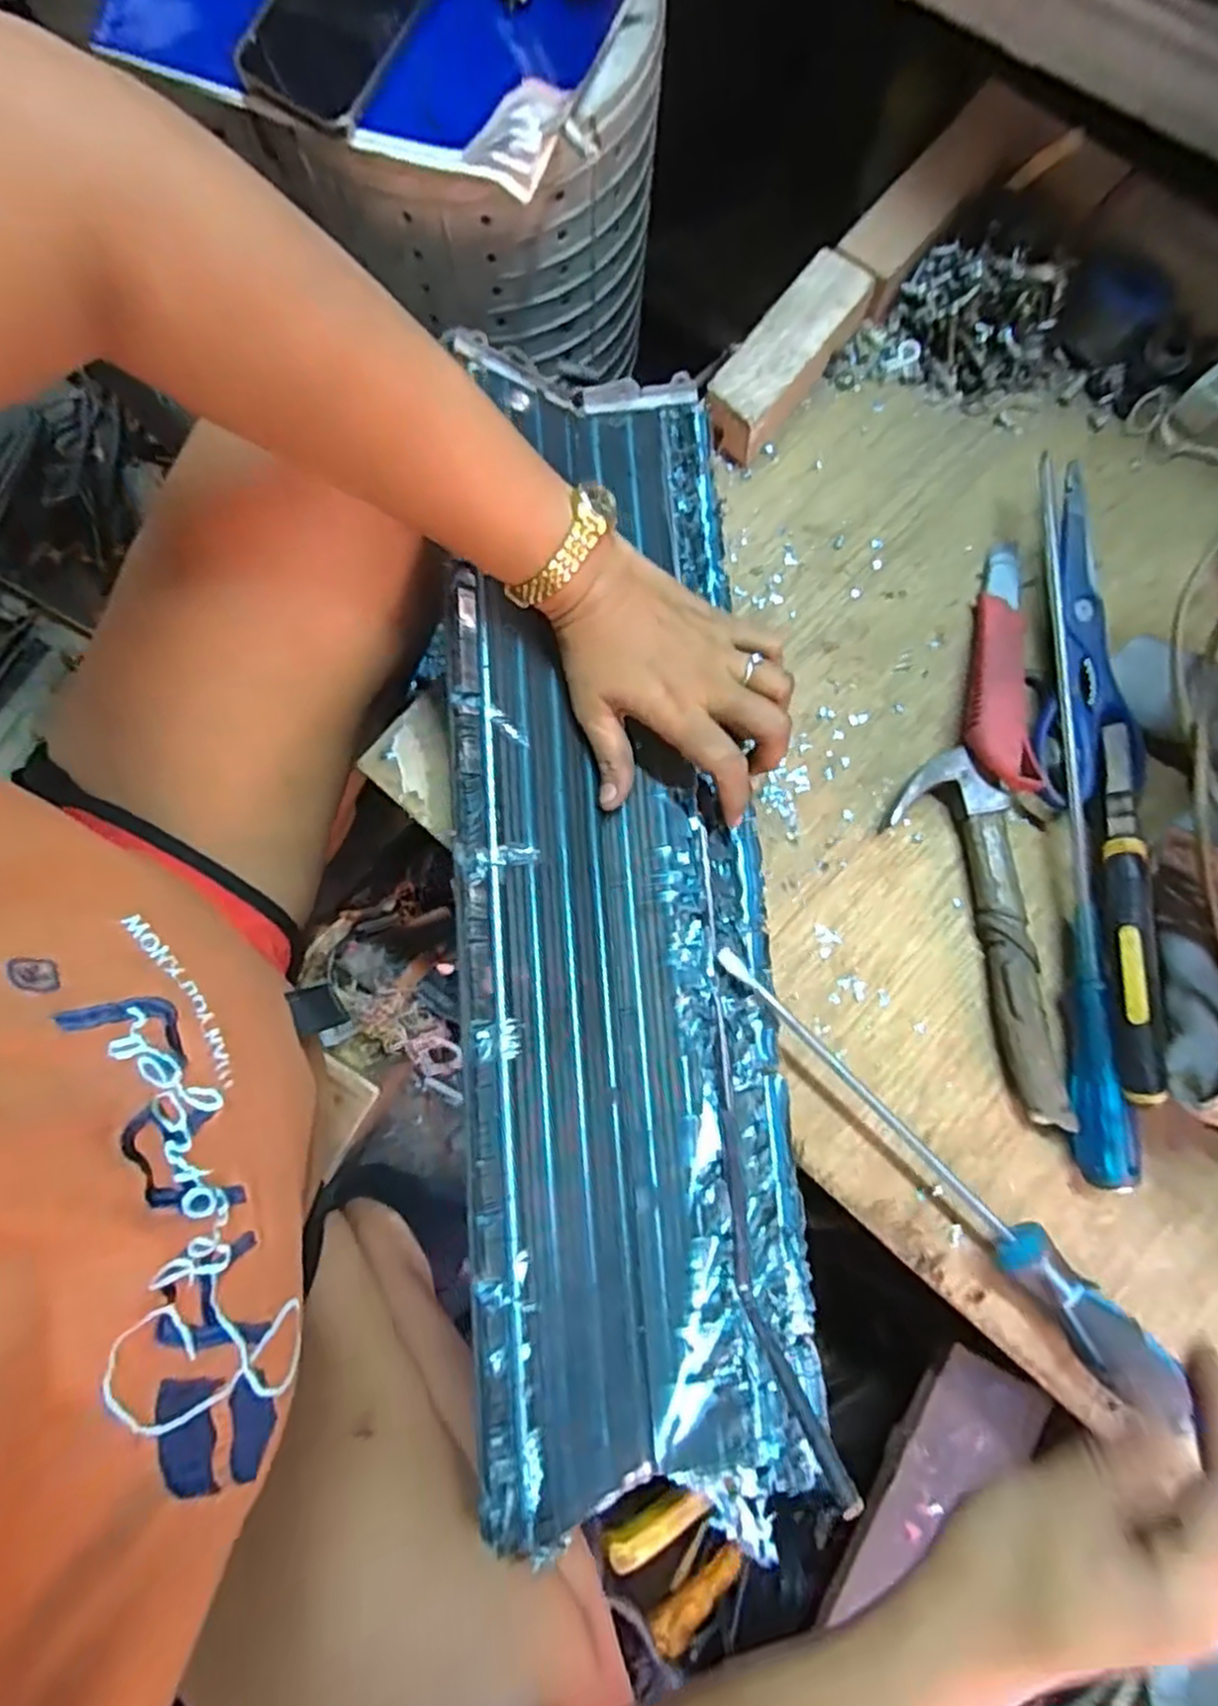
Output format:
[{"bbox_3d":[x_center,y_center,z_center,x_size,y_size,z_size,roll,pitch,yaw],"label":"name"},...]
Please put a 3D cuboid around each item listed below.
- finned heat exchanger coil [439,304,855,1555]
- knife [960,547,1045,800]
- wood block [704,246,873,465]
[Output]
[{"bbox_3d":[0.001,0.023,0.398,0.160,0.029,0.587,-2,80,-20],"label":"finned heat exchanger coil"},{"bbox_3d":[0.223,-0.110,0.439,0.036,0.022,0.159,11,68,3],"label":"knife"},{"bbox_3d":[0.107,-0.300,0.470,0.039,0.042,0.121,37,82,7],"label":"wood block"}]

